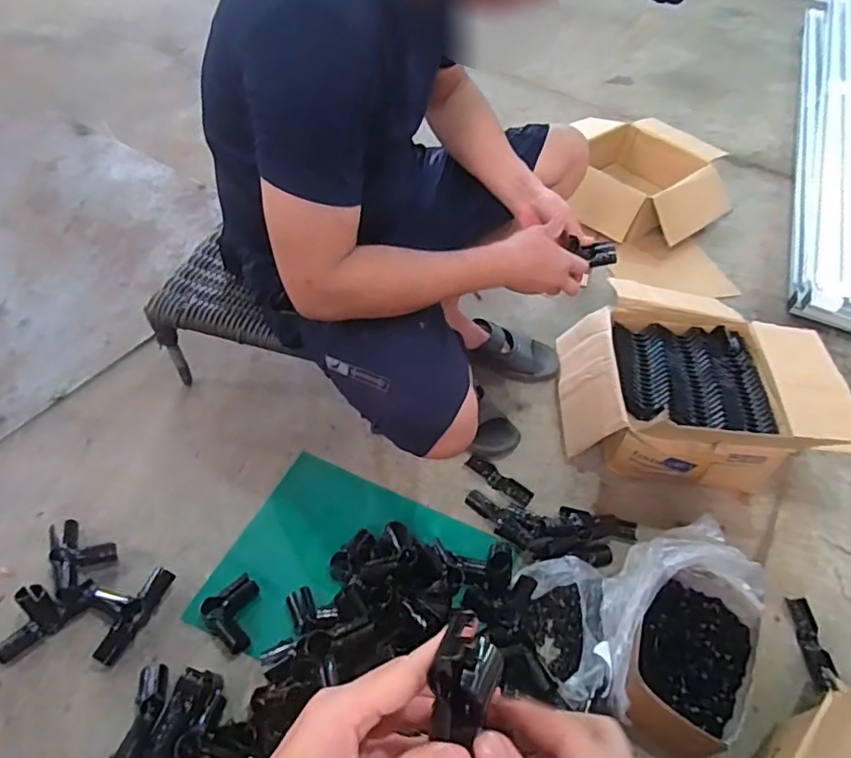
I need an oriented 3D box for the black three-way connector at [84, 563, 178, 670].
[{"bbox_3d":[-0.425,0.313,0.795,0.094,0.039,0.127,22,51,13],"label":"black three-way connector"}]

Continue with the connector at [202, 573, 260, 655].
[{"bbox_3d":[-0.259,0.330,0.806,0.083,0.042,0.081,37,56,24],"label":"connector"}]

